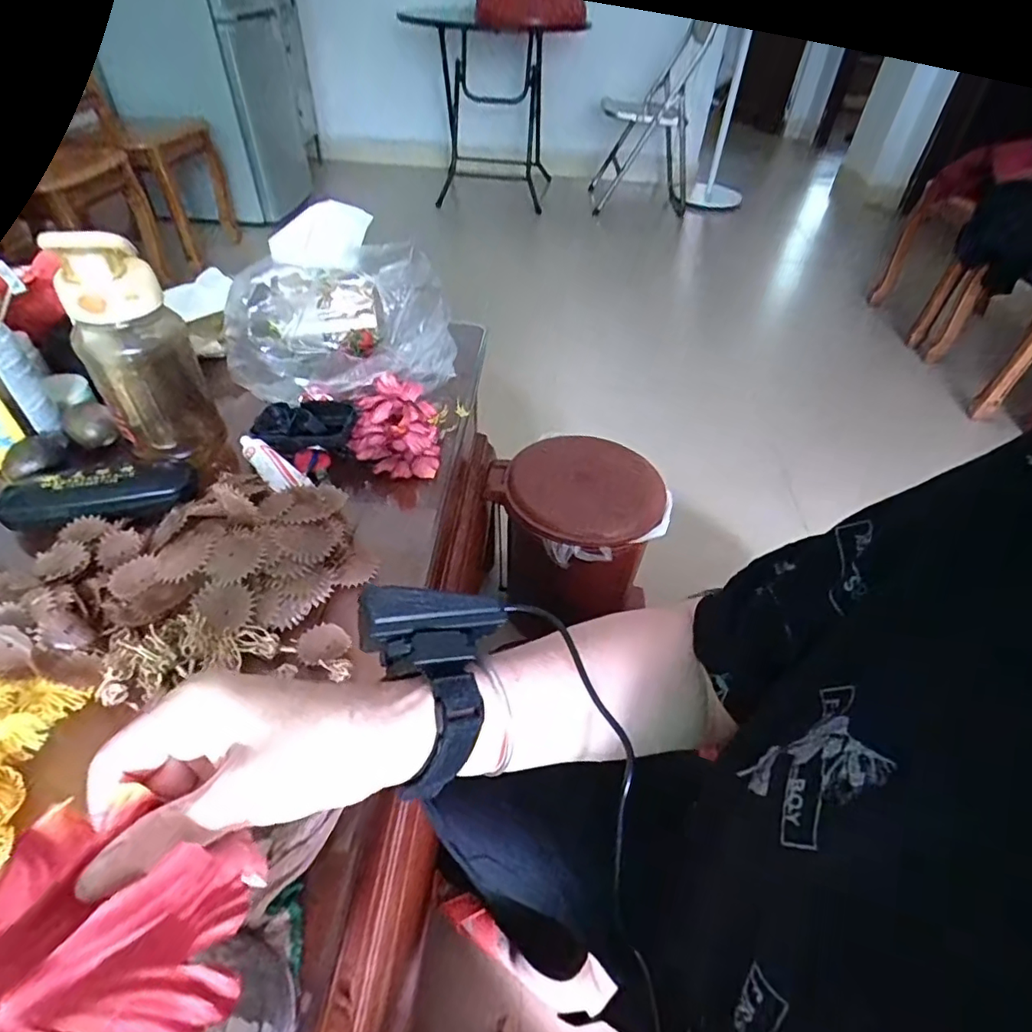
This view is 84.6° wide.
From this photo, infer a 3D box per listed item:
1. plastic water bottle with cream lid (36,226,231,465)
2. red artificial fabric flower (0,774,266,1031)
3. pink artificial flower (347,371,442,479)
[{"bbox_3d":[-0.350,-0.146,0.530,0.089,0.202,0.095,-28,52,-28],"label":"plastic water bottle with cream lid"},{"bbox_3d":[-0.138,0.150,0.179,0.089,0.029,0.103,15,46,11],"label":"red artificial fabric flower"},{"bbox_3d":[-0.129,-0.096,0.601,0.087,0.059,0.098,-4,45,-8],"label":"pink artificial flower"}]

